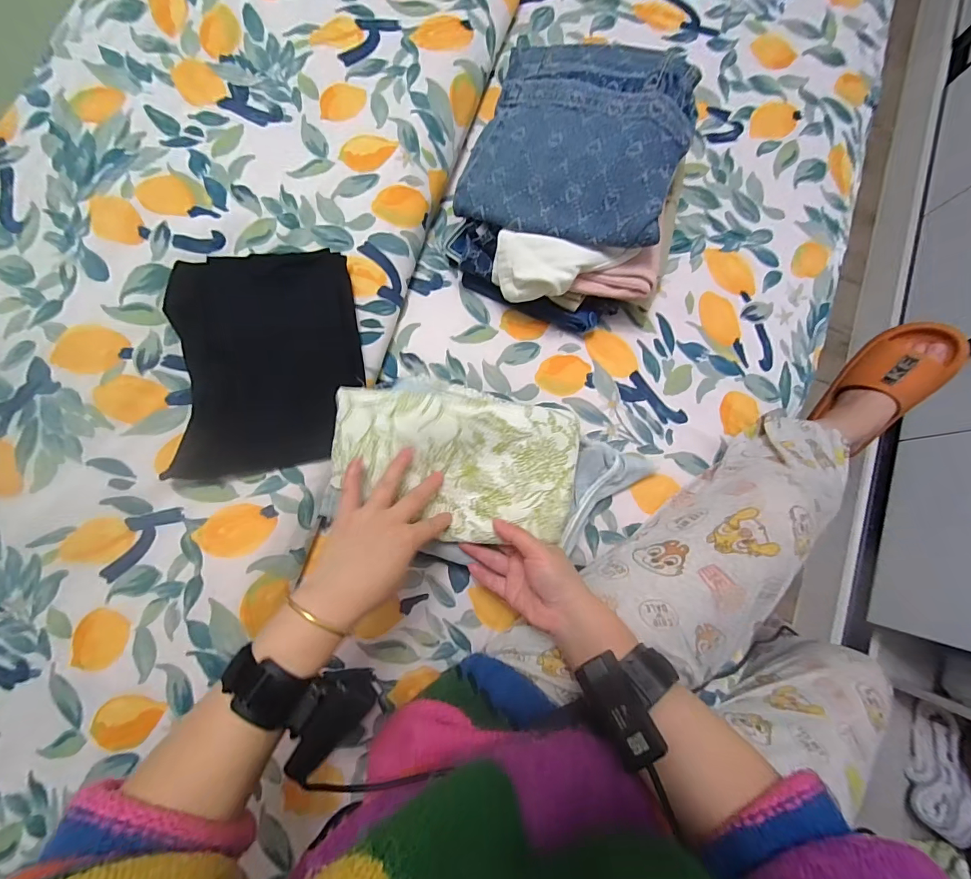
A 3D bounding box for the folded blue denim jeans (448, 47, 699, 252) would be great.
[{"bbox_3d":[0.104,-0.336,0.470,0.222,0.029,0.237,16,85,14],"label":"folded blue denim jeans"}]

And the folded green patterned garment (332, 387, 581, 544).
[{"bbox_3d":[-0.031,0.021,0.427,0.235,0.039,0.143,10,81,-5],"label":"folded green patterned garment"}]

